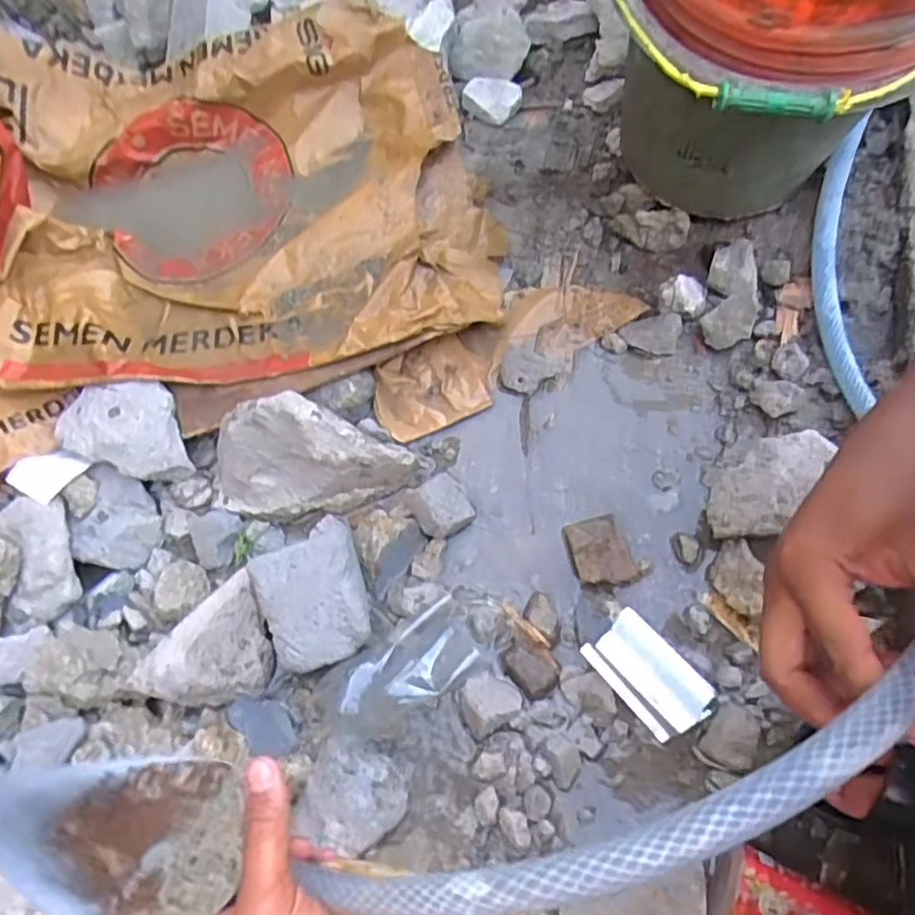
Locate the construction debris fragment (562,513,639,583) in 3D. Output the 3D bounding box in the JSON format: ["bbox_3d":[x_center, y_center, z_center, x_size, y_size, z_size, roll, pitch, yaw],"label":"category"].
[{"bbox_3d":[0.118,0.076,0.545,0.046,0.027,0.058,-13,67,2],"label":"construction debris fragment"}]

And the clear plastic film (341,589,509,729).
[{"bbox_3d":[-0.026,0.159,0.520,0.153,0.044,0.064,-39,69,-9],"label":"clear plastic film"}]

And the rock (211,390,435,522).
[{"bbox_3d":[-0.134,0.004,0.575,0.182,0.078,0.101,14,70,12],"label":"rock"}]

